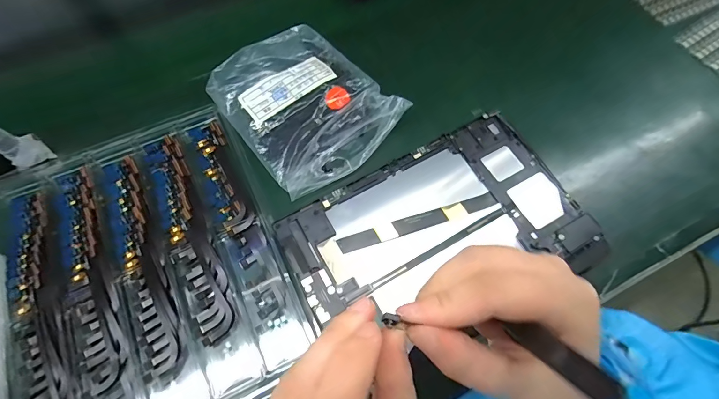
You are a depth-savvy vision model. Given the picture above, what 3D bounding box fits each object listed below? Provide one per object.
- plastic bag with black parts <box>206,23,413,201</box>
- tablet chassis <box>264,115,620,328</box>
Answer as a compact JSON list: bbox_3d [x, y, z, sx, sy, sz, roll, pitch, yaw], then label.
[{"bbox_3d":[-0.053,-0.100,0.357,0.138,0.029,0.165,-36,69,-17],"label":"plastic bag with black parts"},{"bbox_3d":[0.067,0.027,0.304,0.238,0.009,0.150,-27,69,-12],"label":"tablet chassis"}]

